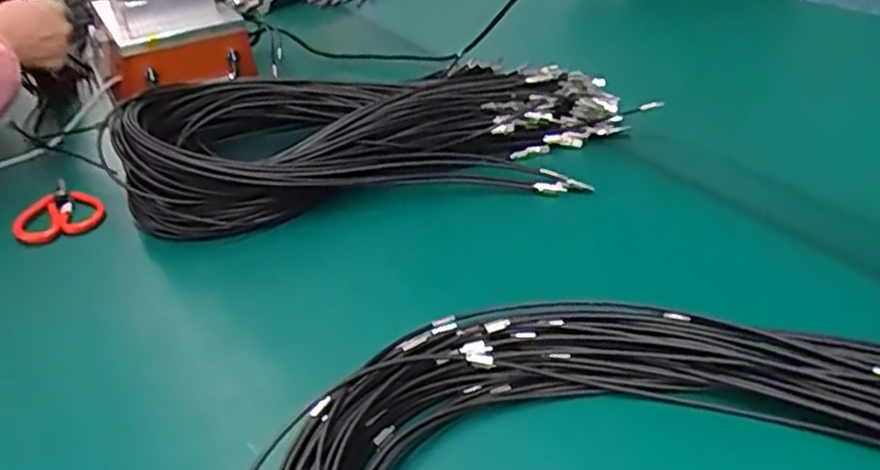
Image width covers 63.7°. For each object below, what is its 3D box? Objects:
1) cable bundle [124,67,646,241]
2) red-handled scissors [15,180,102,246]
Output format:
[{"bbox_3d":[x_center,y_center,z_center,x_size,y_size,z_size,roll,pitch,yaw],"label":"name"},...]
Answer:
[{"bbox_3d":[-0.056,-0.105,0.723,0.522,0.099,0.177,-7,32,-2],"label":"cable bundle"},{"bbox_3d":[-0.392,-0.033,0.719,0.079,0.021,0.120,-22,37,-26],"label":"red-handled scissors"}]

